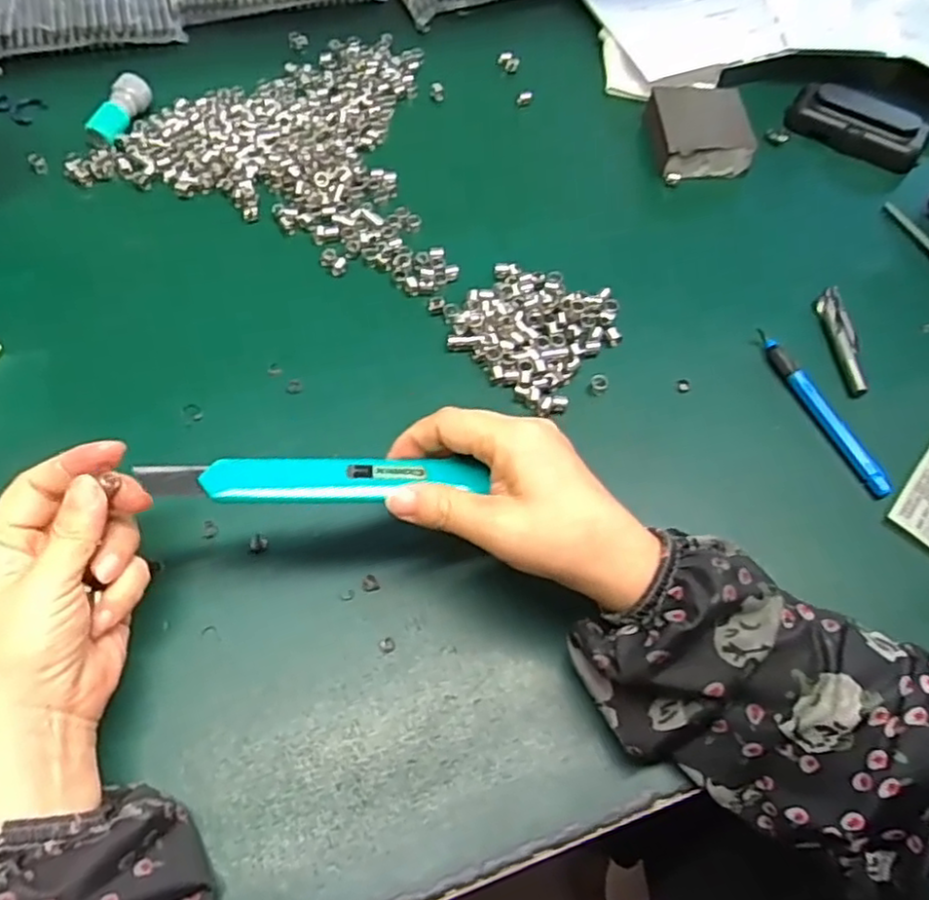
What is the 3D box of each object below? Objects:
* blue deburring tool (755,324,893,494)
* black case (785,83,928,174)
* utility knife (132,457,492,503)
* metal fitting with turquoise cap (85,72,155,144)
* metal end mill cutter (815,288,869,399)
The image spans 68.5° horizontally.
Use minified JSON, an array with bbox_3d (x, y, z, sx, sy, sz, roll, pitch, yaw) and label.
[{"bbox_3d":[0.212,-0.026,0.407,0.006,0.013,0.119,-19,64,-13],"label":"blue deburring tool"},{"bbox_3d":[0.305,-0.251,0.532,0.101,0.032,0.043,27,63,12],"label":"black case"},{"bbox_3d":[-0.065,0.012,0.303,0.146,0.010,0.023,-1,61,-8],"label":"utility knife"},{"bbox_3d":[-0.256,-0.254,0.508,0.023,0.017,0.059,16,62,6],"label":"metal fitting with turquoise cap"},{"bbox_3d":[0.241,-0.073,0.436,0.014,0.014,0.085,4,61,-1],"label":"metal end mill cutter"}]

